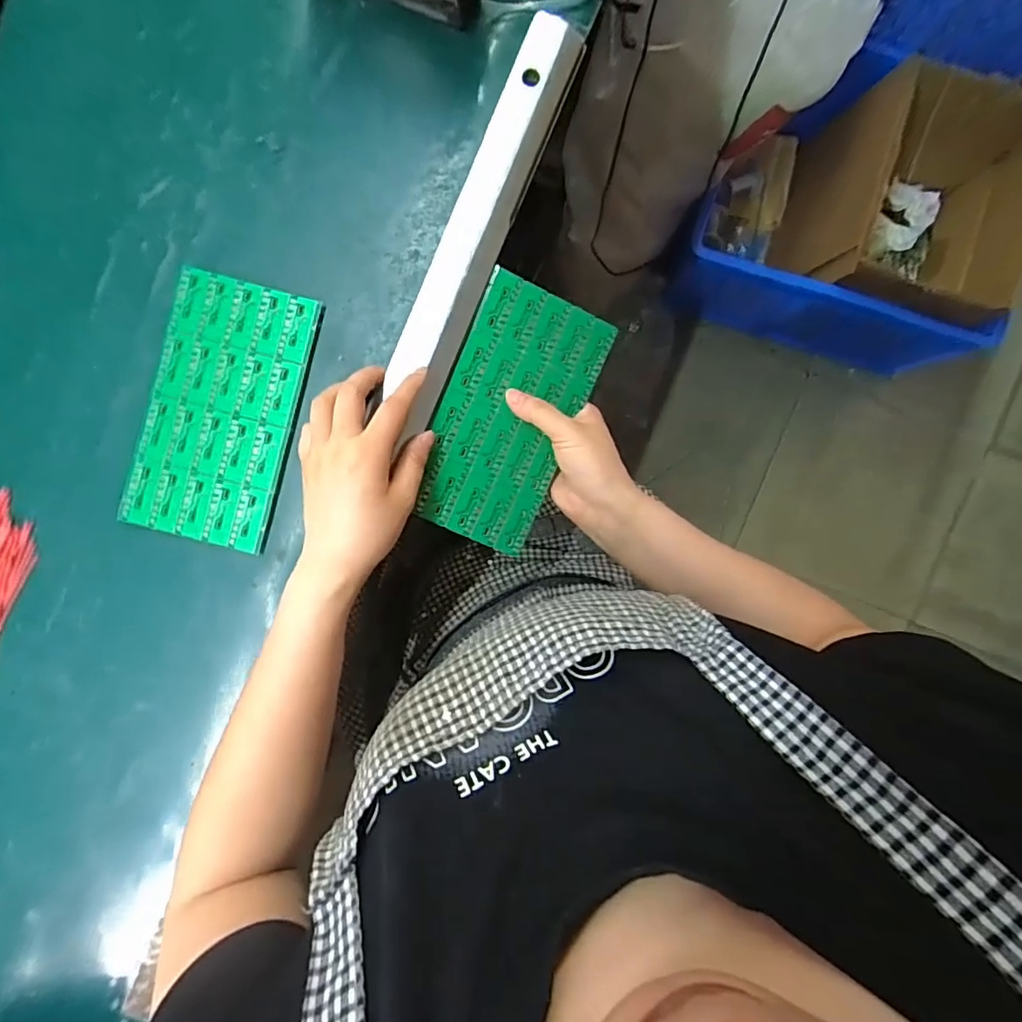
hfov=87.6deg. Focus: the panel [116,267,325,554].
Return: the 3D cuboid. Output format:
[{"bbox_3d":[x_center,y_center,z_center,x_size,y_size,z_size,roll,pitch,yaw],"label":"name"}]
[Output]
[{"bbox_3d":[-0.213,-0.073,0.394,0.105,0.007,0.190,14,91,-1],"label":"panel"}]

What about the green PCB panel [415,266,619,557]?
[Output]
[{"bbox_3d":[-0.002,-0.072,0.403,0.100,0.005,0.189,23,92,-7],"label":"green PCB panel"}]

